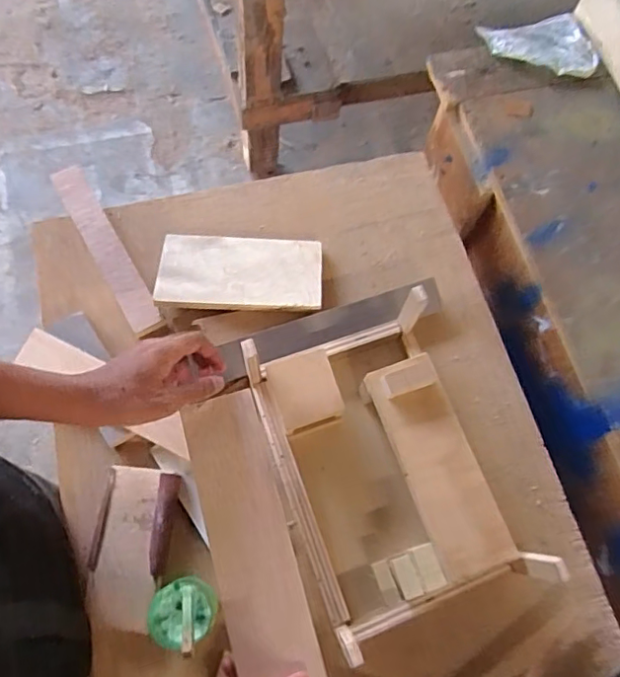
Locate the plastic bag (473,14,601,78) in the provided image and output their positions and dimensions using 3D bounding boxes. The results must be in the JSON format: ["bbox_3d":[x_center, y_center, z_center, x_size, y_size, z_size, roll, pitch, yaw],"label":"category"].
[{"bbox_3d":[0.346,-0.442,0.834,0.152,0.017,0.129,-8,68,-6],"label":"plastic bag"}]

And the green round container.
[{"bbox_3d":[-0.122,0.266,0.537,0.063,0.039,0.058,1,68,-2],"label":"green round container"}]

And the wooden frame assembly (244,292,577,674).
[{"bbox_3d":[0.069,0.128,0.567,0.193,0.093,0.300,-19,70,-10],"label":"wooden frame assembly"}]

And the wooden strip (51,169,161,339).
[{"bbox_3d":[-0.252,-0.114,0.681,0.040,0.016,0.245,-29,72,-14],"label":"wooden strip"}]

